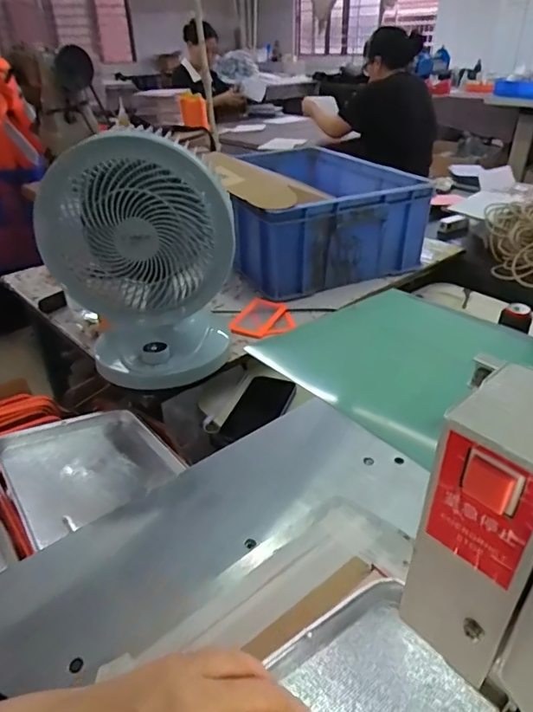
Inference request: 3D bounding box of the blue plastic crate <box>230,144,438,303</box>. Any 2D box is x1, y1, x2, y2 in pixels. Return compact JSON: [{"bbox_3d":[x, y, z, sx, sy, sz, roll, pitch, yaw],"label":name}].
[{"bbox_3d":[0.069,-0.285,1.066,0.355,0.190,0.427,-19,36,-24],"label":"blue plastic crate"}]

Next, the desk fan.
[{"bbox_3d":[-0.163,-0.119,0.652,0.213,0.298,0.146,-14,35,-18],"label":"desk fan"}]

